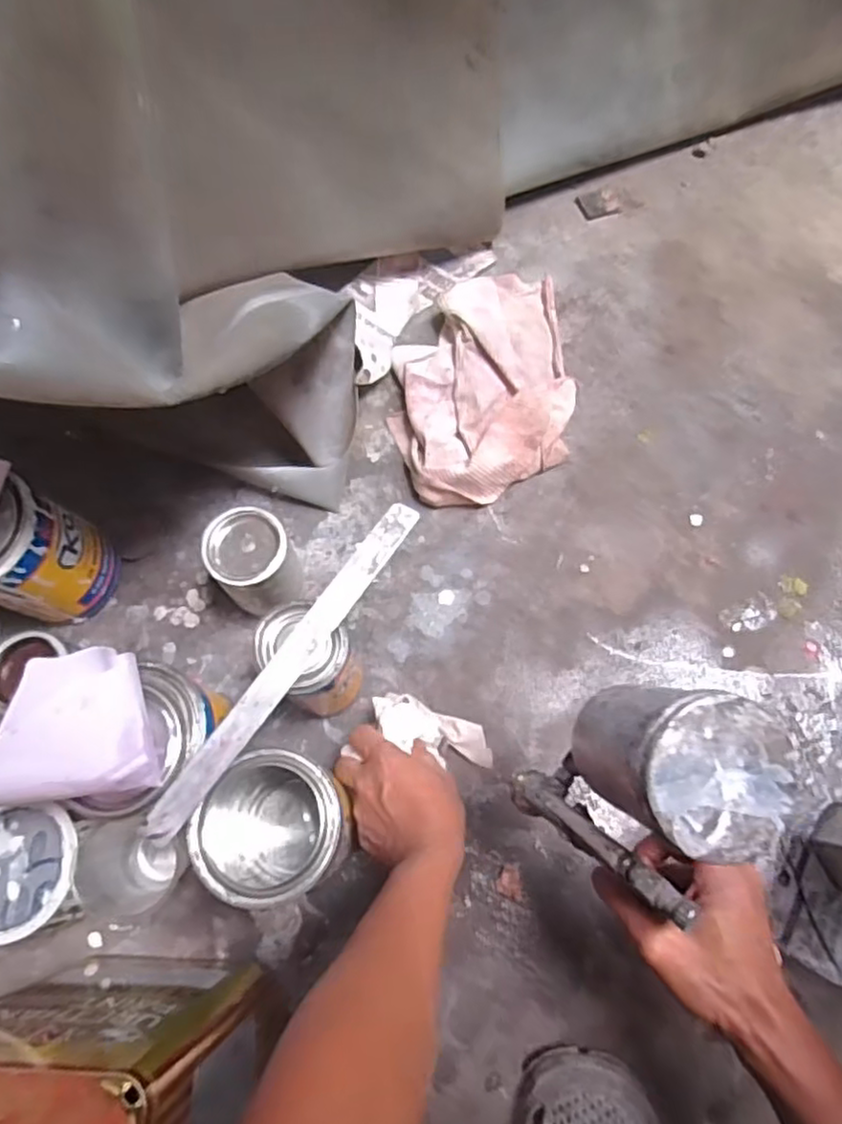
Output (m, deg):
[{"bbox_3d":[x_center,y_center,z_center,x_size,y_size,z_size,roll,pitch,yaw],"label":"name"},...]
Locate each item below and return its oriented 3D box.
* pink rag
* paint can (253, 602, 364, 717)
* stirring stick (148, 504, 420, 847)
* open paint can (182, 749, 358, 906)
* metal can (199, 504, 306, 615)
[{"bbox_3d":[0.067,-0.200,0.736,0.200,0.041,0.287,-7,68,0],"label":"pink rag"},{"bbox_3d":[-0.092,0.090,0.582,0.075,0.136,0.064,35,74,14],"label":"paint can"},{"bbox_3d":[-0.096,0.072,0.514,0.029,0.008,0.301,33,71,13],"label":"stirring stick"},{"bbox_3d":[-0.118,0.212,0.545,0.114,0.145,0.101,3,68,-11],"label":"open paint can"},{"bbox_3d":[-0.150,0.003,0.632,0.070,0.103,0.071,-1,69,2],"label":"metal can"}]

